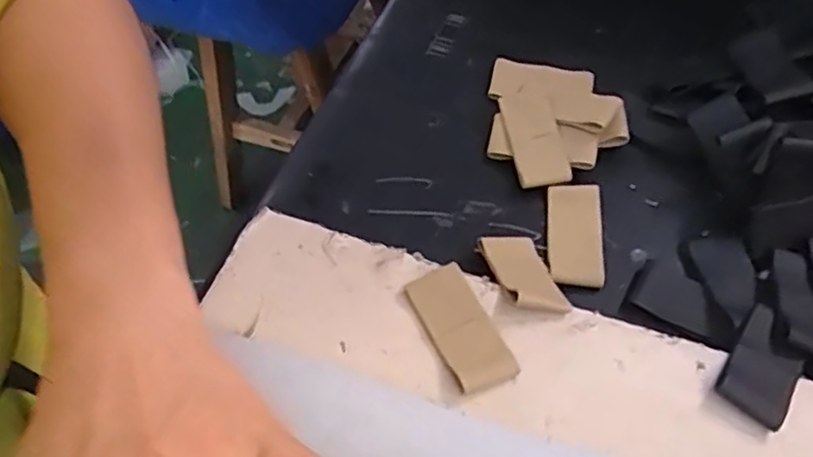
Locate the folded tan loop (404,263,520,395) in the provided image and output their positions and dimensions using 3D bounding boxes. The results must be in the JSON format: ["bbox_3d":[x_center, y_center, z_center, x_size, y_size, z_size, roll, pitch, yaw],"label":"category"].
[{"bbox_3d":[0.024,0.045,0.302,0.027,0.007,0.060,-24,59,-12],"label":"folded tan loop"}]

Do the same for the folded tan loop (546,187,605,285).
[{"bbox_3d":[0.089,0.004,0.352,0.028,0.009,0.058,3,57,6],"label":"folded tan loop"}]

